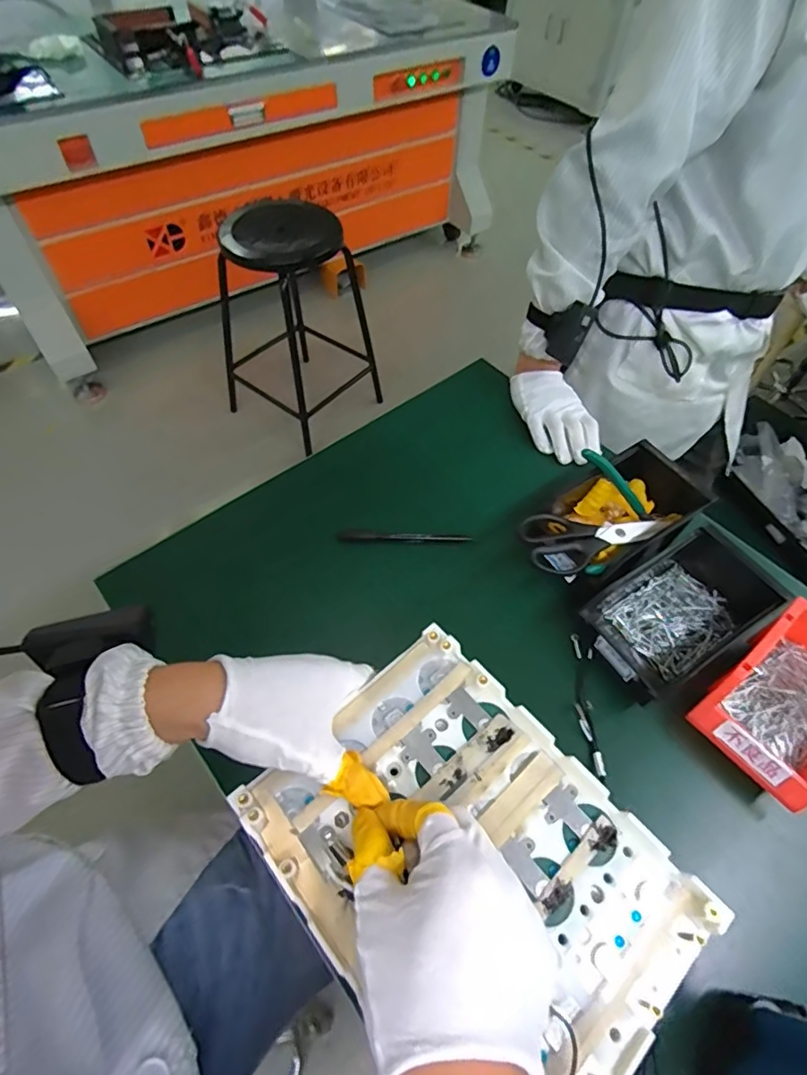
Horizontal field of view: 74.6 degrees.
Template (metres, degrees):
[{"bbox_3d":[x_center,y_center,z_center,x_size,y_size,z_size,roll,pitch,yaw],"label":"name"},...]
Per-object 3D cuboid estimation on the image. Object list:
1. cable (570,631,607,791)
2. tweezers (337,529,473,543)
[{"bbox_3d":[0.177,0.160,0.509,0.021,0.012,0.139,5,56,2],"label":"cable"},{"bbox_3d":[0.002,-0.001,0.610,0.150,0.012,0.013,-2,56,-3],"label":"tweezers"}]

